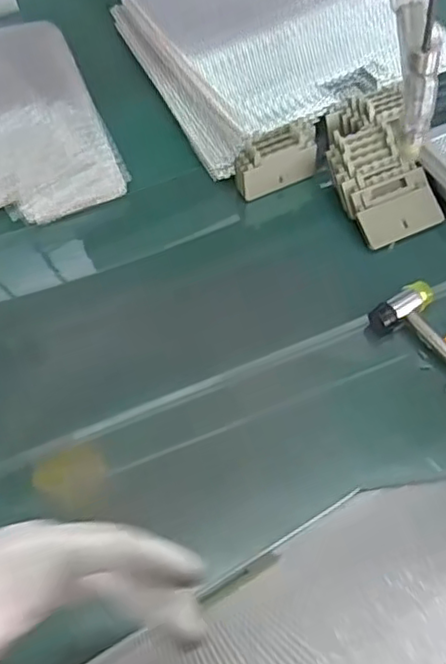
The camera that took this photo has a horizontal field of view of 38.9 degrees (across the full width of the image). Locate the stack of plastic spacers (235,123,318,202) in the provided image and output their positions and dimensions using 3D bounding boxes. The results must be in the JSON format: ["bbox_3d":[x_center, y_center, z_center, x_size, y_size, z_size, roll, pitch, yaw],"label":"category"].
[{"bbox_3d":[0.060,-0.184,0.673,0.098,0.048,0.037,-25,60,-13],"label":"stack of plastic spacers"}]

